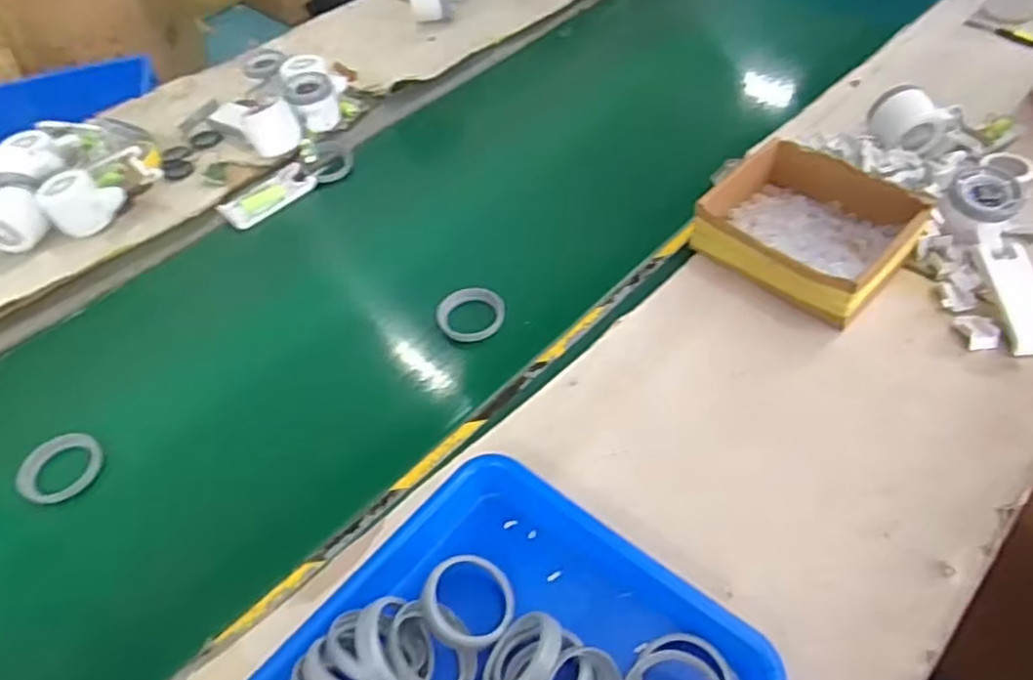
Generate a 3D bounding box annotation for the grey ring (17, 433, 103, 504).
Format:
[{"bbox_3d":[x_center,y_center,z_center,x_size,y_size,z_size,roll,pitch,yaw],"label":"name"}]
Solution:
[{"bbox_3d":[-0.373,0.104,0.574,0.067,0.009,0.061,-3,47,4],"label":"grey ring"}]

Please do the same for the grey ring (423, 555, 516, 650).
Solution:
[{"bbox_3d":[-0.029,0.162,0.438,0.057,0.010,0.052,10,54,-14],"label":"grey ring"}]

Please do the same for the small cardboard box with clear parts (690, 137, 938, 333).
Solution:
[{"bbox_3d":[0.262,-0.101,0.640,0.163,0.050,0.149,32,58,30],"label":"small cardboard box with clear parts"}]

